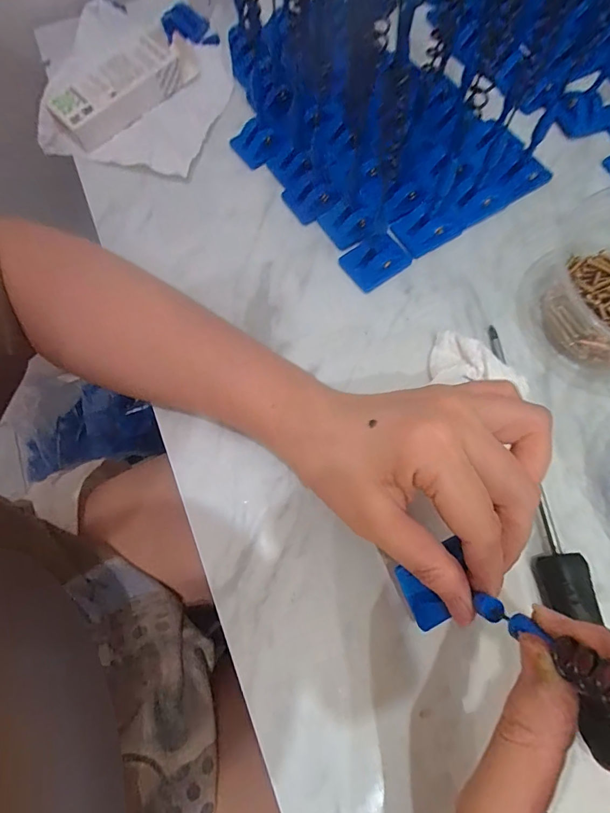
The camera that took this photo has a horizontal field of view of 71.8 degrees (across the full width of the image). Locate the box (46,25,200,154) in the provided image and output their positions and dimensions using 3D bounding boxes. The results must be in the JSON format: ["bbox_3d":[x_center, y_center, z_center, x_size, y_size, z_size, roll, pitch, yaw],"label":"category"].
[{"bbox_3d":[-0.150,-0.273,0.357,0.129,0.025,0.050,-40,75,-11],"label":"box"}]

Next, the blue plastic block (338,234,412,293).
[{"bbox_3d":[0.051,-0.107,0.303,0.042,0.015,0.033,-31,73,-8],"label":"blue plastic block"}]

